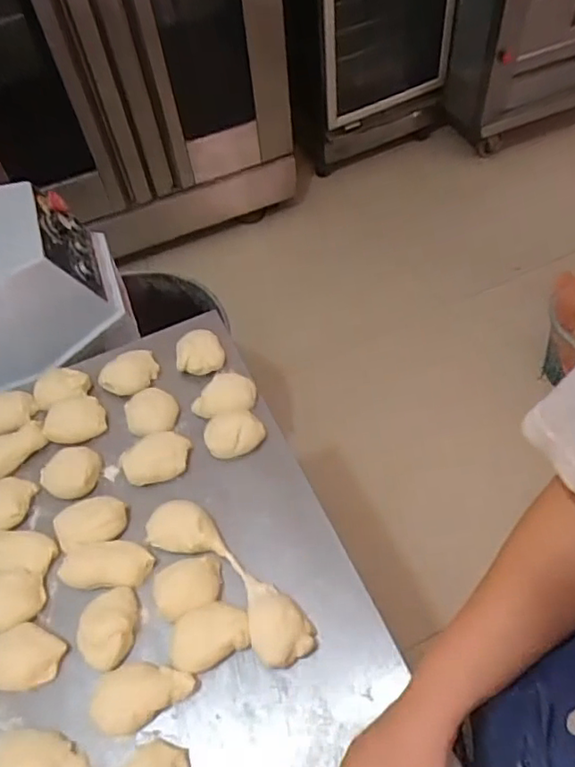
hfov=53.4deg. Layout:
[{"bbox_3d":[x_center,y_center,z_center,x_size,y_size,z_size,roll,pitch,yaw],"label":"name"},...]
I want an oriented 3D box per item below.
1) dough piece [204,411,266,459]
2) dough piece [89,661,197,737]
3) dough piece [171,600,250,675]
[{"bbox_3d":[-0.061,0.057,0.659,0.067,0.030,0.045,-12,55,-3],"label":"dough piece"},{"bbox_3d":[-0.131,0.283,0.522,0.088,0.029,0.051,-16,55,-5],"label":"dough piece"},{"bbox_3d":[-0.075,0.246,0.553,0.082,0.036,0.054,-21,56,-9],"label":"dough piece"}]

